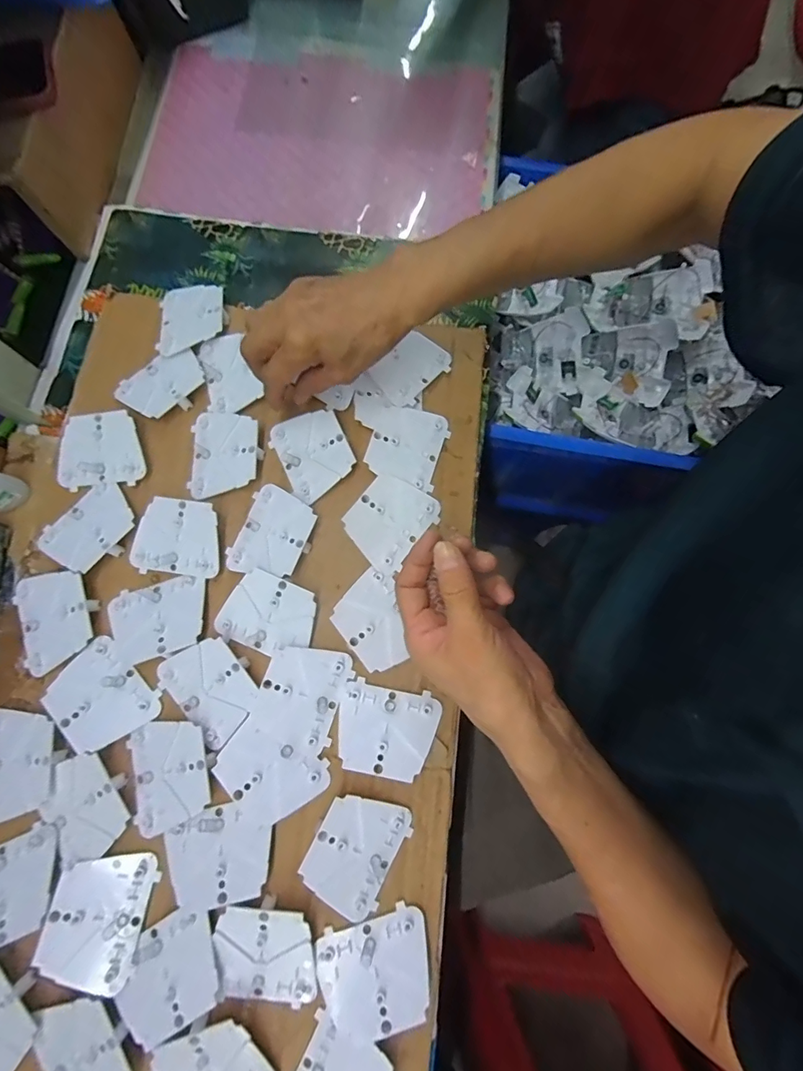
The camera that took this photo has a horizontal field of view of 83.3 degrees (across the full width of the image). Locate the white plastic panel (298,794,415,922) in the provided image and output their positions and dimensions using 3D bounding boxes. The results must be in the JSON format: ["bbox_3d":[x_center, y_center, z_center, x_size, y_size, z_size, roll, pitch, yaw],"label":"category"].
[{"bbox_3d":[-0.035,0.243,0.348,0.066,0.005,0.080,32,75,-9],"label":"white plastic panel"}]

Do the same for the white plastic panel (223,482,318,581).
[{"bbox_3d":[-0.114,-0.002,0.400,0.064,0.008,0.079,21,77,4],"label":"white plastic panel"}]

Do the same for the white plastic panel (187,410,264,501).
[{"bbox_3d":[-0.164,-0.078,0.417,0.064,0.011,0.081,-2,76,-1],"label":"white plastic panel"}]

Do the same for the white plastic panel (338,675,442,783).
[{"bbox_3d":[-0.012,0.157,0.364,0.080,0.010,0.065,12,76,2],"label":"white plastic panel"}]

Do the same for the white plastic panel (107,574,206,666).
[{"bbox_3d":[-0.209,0.070,0.388,0.081,0.006,0.065,-18,68,-2],"label":"white plastic panel"}]

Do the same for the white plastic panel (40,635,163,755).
[{"bbox_3d":[-0.247,0.133,0.368,0.079,0.006,0.067,43,79,9],"label":"white plastic panel"}]

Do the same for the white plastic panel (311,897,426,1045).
[{"bbox_3d":[-0.018,0.320,0.328,0.080,0.011,0.065,-15,77,-5],"label":"white plastic panel"}]

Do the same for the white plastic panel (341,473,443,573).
[{"bbox_3d":[-0.009,-0.015,0.406,0.065,0.004,0.079,41,75,-4],"label":"white plastic panel"}]

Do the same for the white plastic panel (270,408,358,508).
[{"bbox_3d":[-0.082,-0.078,0.416,0.064,0.011,0.079,-26,78,-7],"label":"white plastic panel"}]

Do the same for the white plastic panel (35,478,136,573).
[{"bbox_3d":[-0.277,-0.006,0.400,0.065,0.010,0.080,42,79,9],"label":"white plastic panel"}]

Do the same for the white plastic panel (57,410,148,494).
[{"bbox_3d":[-0.276,-0.079,0.415,0.078,0.015,0.066,-3,76,-2],"label":"white plastic panel"}]

